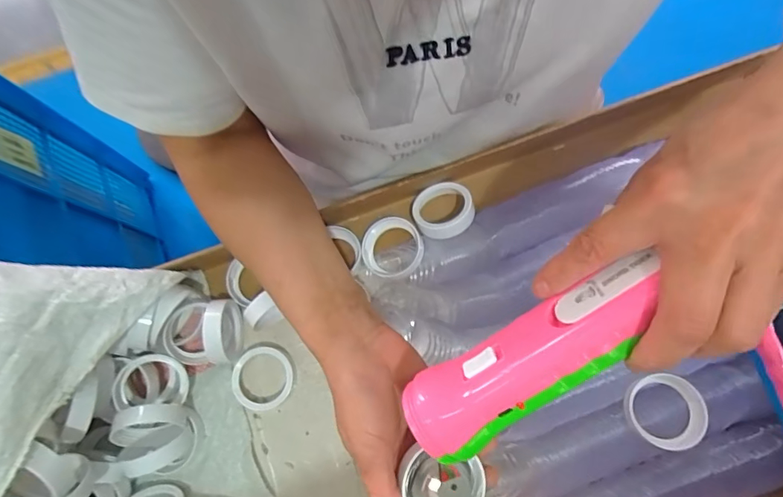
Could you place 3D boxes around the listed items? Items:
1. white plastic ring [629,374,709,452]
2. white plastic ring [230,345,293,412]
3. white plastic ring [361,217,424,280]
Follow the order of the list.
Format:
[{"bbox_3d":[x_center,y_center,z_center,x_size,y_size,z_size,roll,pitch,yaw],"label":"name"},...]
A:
[{"bbox_3d":[0.209,0.123,0.340,0.053,0.016,0.053,-7,66,17],"label":"white plastic ring"},{"bbox_3d":[-0.110,0.111,0.384,0.049,0.015,0.051,0,80,0],"label":"white plastic ring"},{"bbox_3d":[0.000,0.001,0.399,0.052,0.022,0.054,0,80,0],"label":"white plastic ring"}]

